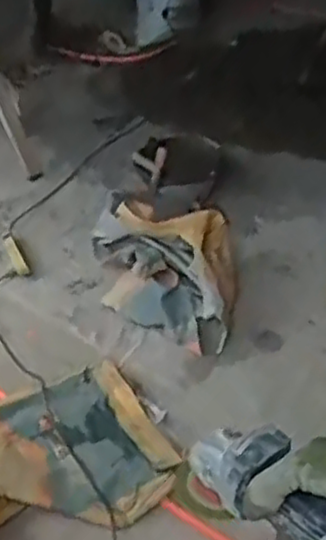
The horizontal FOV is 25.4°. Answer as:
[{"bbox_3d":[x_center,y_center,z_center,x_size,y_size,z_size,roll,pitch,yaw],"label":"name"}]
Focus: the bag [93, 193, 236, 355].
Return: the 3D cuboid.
[{"bbox_3d":[-0.002,-0.001,1.991,0.397,0.267,0.316,8,40,10],"label":"bag"}]

